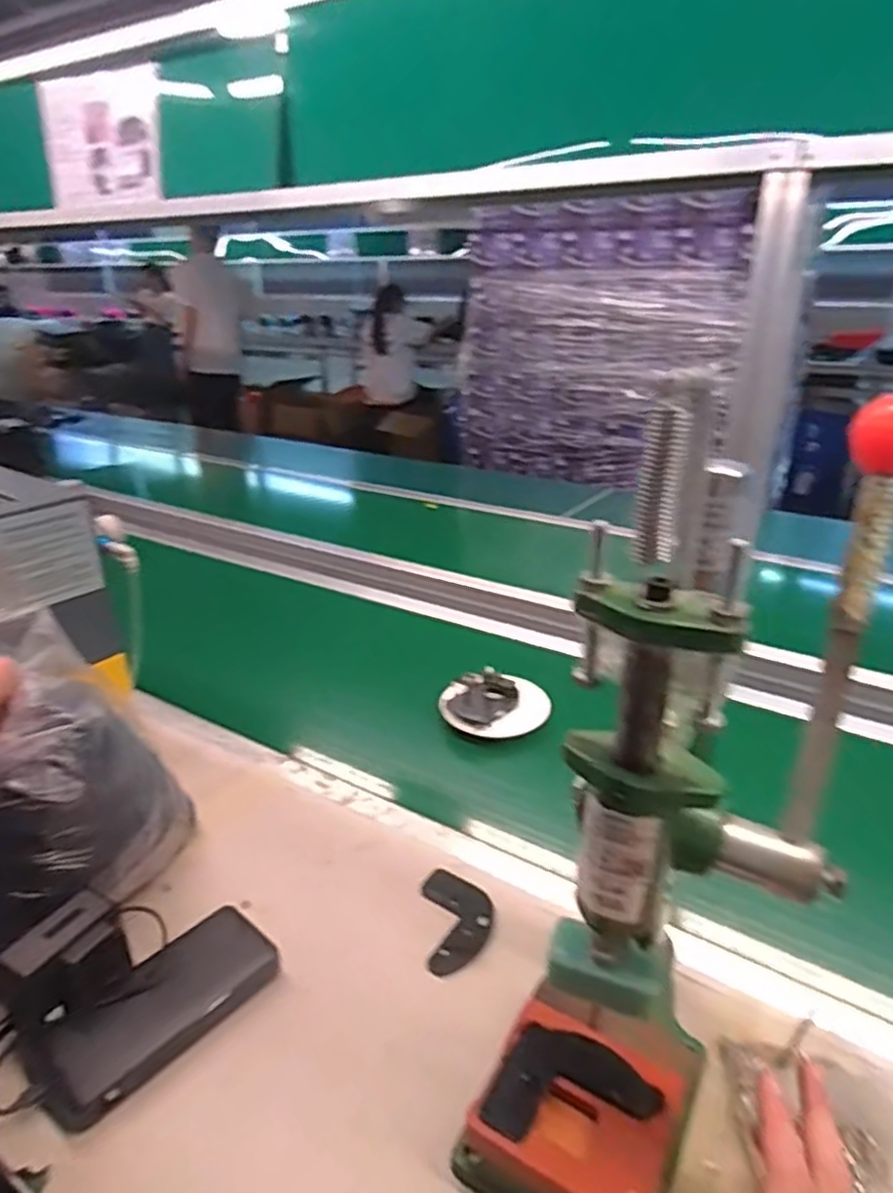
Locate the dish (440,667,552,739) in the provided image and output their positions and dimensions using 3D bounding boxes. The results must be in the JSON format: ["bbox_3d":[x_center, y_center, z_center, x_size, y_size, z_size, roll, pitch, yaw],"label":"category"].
[{"bbox_3d":[0.057,0.128,0.855,0.121,0.033,0.099,-4,24,-7],"label":"dish"}]

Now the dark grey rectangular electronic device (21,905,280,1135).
[{"bbox_3d":[-0.208,0.297,0.513,0.075,0.027,0.162,20,31,38],"label":"dark grey rectangular electronic device"}]

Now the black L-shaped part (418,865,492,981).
[{"bbox_3d":[0.010,0.269,0.593,0.055,0.008,0.097,-3,24,-6],"label":"black L-shaped part"}]

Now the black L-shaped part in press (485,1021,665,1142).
[{"bbox_3d":[0.071,0.292,0.433,0.102,0.004,0.061,-4,24,-8],"label":"black L-shaped part in press"}]

